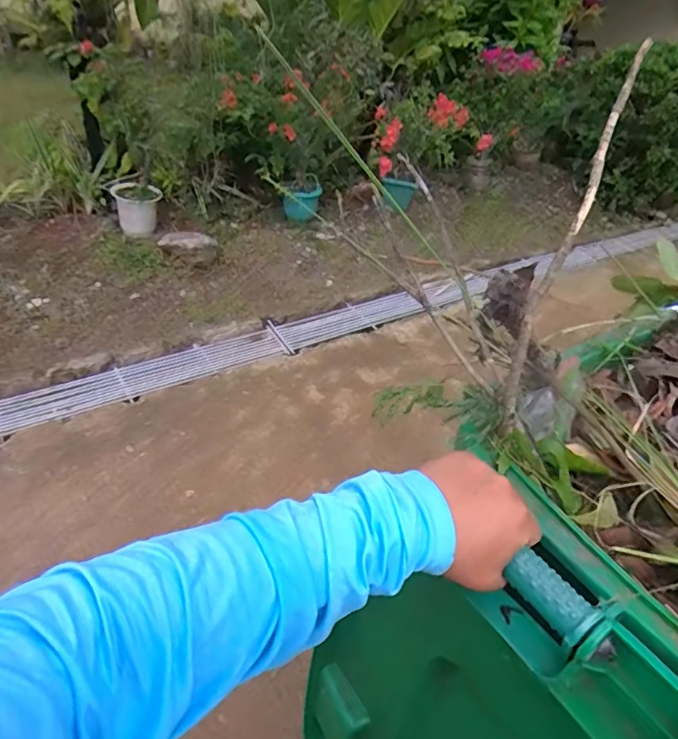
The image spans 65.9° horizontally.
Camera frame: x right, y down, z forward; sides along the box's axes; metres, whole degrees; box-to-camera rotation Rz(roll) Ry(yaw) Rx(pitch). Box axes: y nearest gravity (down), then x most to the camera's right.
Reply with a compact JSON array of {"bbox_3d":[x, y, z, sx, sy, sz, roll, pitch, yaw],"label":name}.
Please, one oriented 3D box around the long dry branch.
[{"bbox_3d":[0.201,-0.110,0.461,0.022,0.357,0.046,22,6,23],"label":"long dry branch"}]

